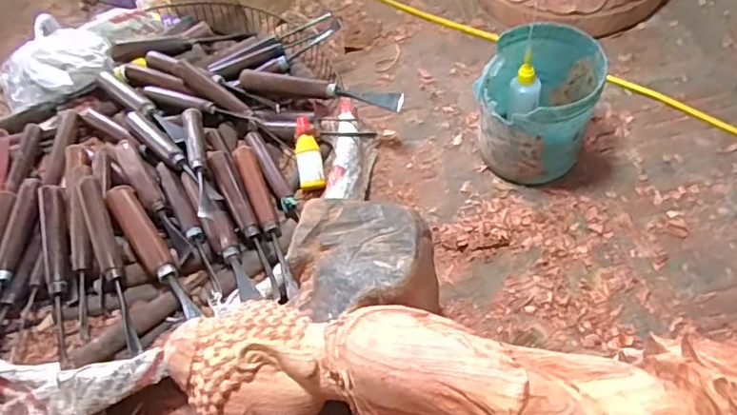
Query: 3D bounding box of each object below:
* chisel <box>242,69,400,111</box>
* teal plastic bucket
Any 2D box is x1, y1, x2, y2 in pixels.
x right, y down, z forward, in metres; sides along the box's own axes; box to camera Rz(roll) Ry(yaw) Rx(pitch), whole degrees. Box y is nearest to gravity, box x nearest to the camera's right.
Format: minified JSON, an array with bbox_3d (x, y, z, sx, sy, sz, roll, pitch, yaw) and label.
[{"bbox_3d":[-0.052,-0.128,0.601,0.184,0.020,0.019,11,60,15],"label":"chisel"},{"bbox_3d":[0.165,-0.098,0.566,0.104,0.130,0.106,-4,57,6],"label":"teal plastic bucket"}]

